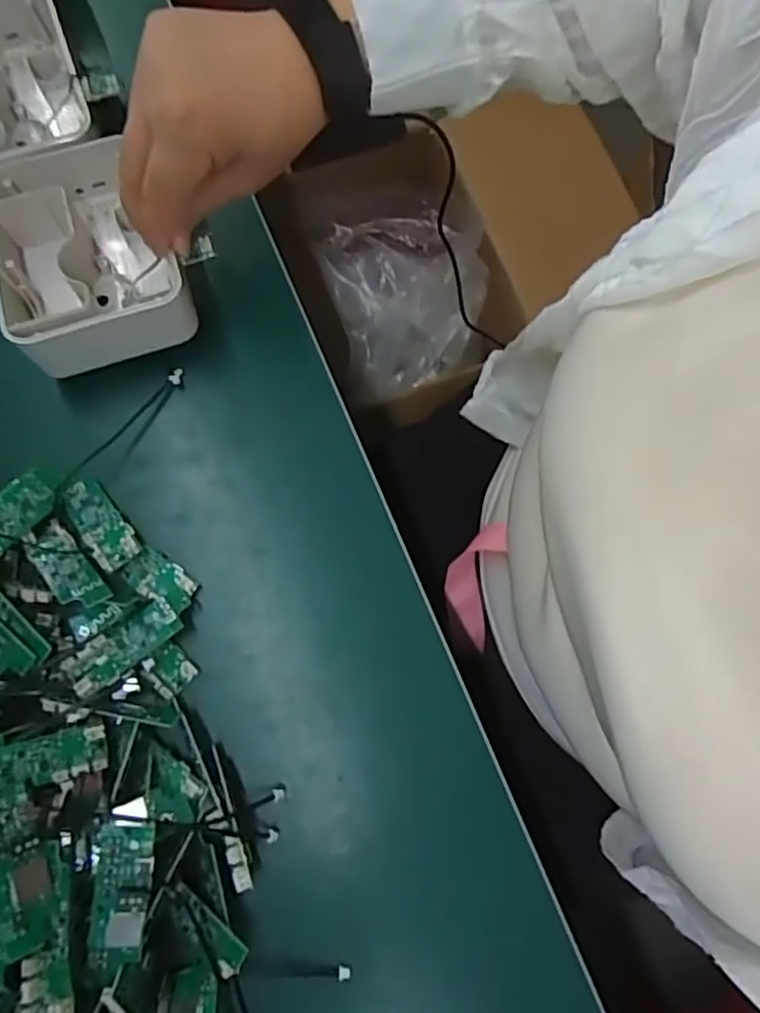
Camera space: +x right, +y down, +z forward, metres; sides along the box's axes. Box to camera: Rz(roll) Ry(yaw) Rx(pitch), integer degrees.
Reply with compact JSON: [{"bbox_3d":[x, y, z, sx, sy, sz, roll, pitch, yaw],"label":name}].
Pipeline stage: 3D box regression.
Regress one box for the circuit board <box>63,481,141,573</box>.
[{"bbox_3d":[-0.159,0.009,0.358,0.024,0.005,0.060,-36,70,-21],"label":"circuit board"}]

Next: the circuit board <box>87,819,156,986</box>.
[{"bbox_3d":[-0.116,0.176,0.284,0.023,0.008,0.068,7,87,-7],"label":"circuit board"}]

